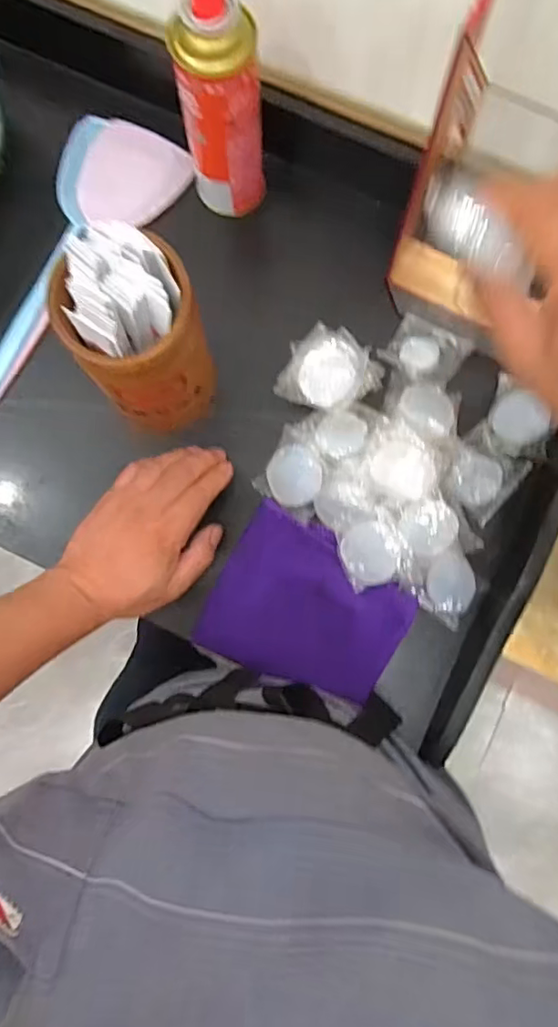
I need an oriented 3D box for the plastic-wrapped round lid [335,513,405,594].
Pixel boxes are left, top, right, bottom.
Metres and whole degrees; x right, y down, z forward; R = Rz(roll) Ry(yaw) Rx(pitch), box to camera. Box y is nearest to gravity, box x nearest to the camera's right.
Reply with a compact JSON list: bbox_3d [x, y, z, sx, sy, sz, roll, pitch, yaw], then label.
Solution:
[{"bbox_3d":[0.078,0.034,0.489,0.012,0.063,0.056,-24,88,-46],"label":"plastic-wrapped round lid"}]

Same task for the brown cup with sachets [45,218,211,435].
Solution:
[{"bbox_3d":[-0.107,-0.137,0.453,0.092,0.159,0.095,0,81,0],"label":"brown cup with sachets"}]

